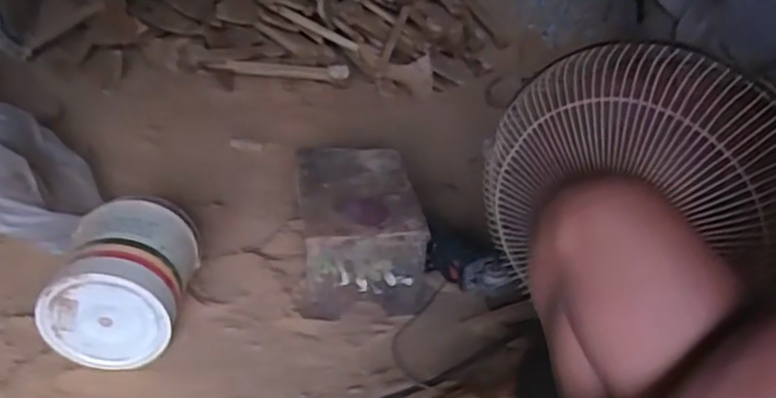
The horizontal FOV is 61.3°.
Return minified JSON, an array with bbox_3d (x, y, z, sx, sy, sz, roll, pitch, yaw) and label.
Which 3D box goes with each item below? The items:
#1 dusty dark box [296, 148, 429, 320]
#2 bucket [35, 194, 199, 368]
[{"bbox_3d":[-0.058,0.057,1.158,0.194,0.189,0.272,-2,28,-14],"label":"dusty dark box"},{"bbox_3d":[-0.394,0.122,0.990,0.173,0.184,0.210,4,27,-3],"label":"bucket"}]

